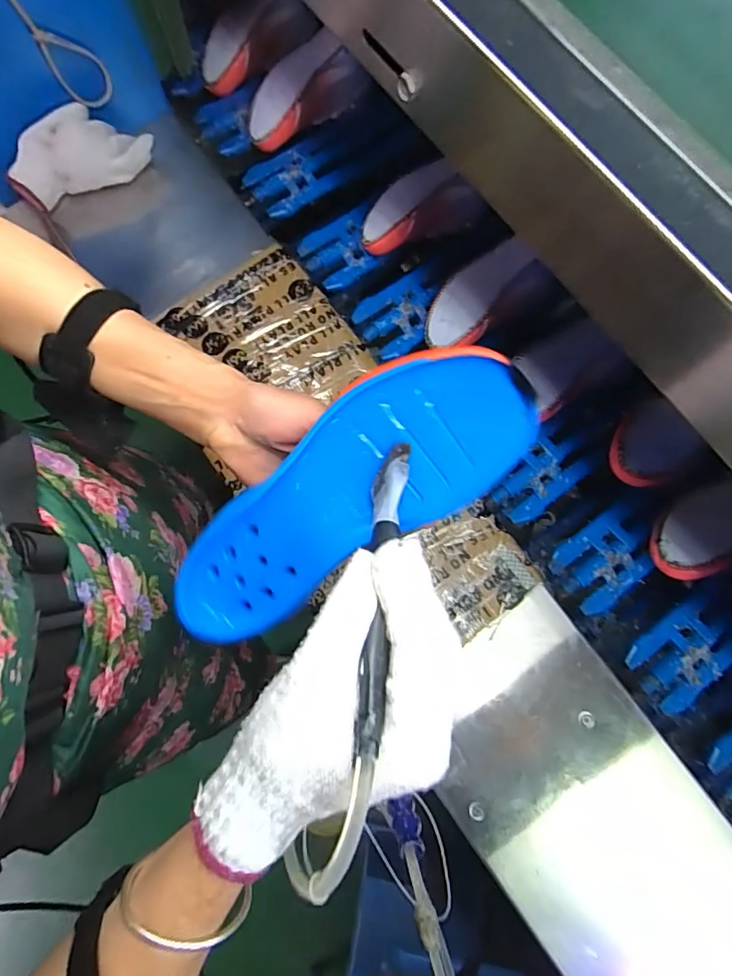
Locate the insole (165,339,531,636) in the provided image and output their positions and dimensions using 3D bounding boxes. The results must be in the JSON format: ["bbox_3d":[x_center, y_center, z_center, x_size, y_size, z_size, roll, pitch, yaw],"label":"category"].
[{"bbox_3d":[-0.017,0.007,0.304,0.243,0.031,0.088,-35,80,12],"label":"insole"}]

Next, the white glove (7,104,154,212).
[{"bbox_3d":[-0.381,-0.454,0.663,0.178,0.074,0.085,-14,78,-4],"label":"white glove"}]

